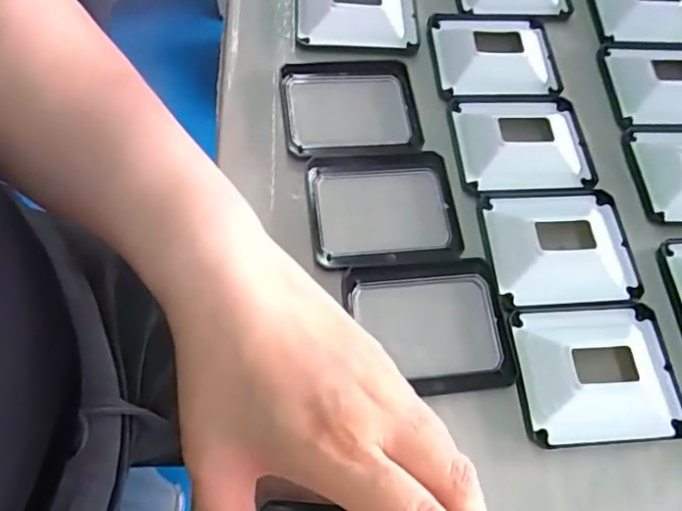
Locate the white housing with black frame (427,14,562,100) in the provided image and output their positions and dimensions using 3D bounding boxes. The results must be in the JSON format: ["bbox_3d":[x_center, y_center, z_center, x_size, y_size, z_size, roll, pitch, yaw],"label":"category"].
[{"bbox_3d":[0.102,-0.133,0.359,0.078,0.015,0.071,-1,64,-8],"label":"white housing with black frame"}]

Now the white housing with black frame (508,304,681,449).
[{"bbox_3d":[0.128,0.055,0.270,0.081,0.013,0.068,-1,64,-8],"label":"white housing with black frame"}]

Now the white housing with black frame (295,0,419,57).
[{"bbox_3d":[0.011,-0.165,0.366,0.080,0.017,0.074,3,64,-6],"label":"white housing with black frame"}]

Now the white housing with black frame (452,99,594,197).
[{"bbox_3d":[0.109,-0.070,0.328,0.081,0.014,0.069,-2,65,-9],"label":"white housing with black frame"}]

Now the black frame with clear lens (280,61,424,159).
[{"bbox_3d":[0.006,-0.091,0.336,0.081,0.006,0.071,-5,65,-10],"label":"black frame with clear lens"}]

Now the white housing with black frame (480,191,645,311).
[{"bbox_3d":[0.122,-0.007,0.299,0.083,0.012,0.067,-2,65,-9],"label":"white housing with black frame"}]

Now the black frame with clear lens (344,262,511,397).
[{"bbox_3d":[0.044,0.035,0.279,0.077,0.007,0.068,-3,65,-9],"label":"black frame with clear lens"}]

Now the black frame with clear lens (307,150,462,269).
[{"bbox_3d":[0.023,-0.026,0.308,0.080,0.008,0.068,-4,65,-9],"label":"black frame with clear lens"}]

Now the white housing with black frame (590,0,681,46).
[{"bbox_3d":[0.221,-0.179,0.390,0.077,0.012,0.070,3,64,-6],"label":"white housing with black frame"}]

